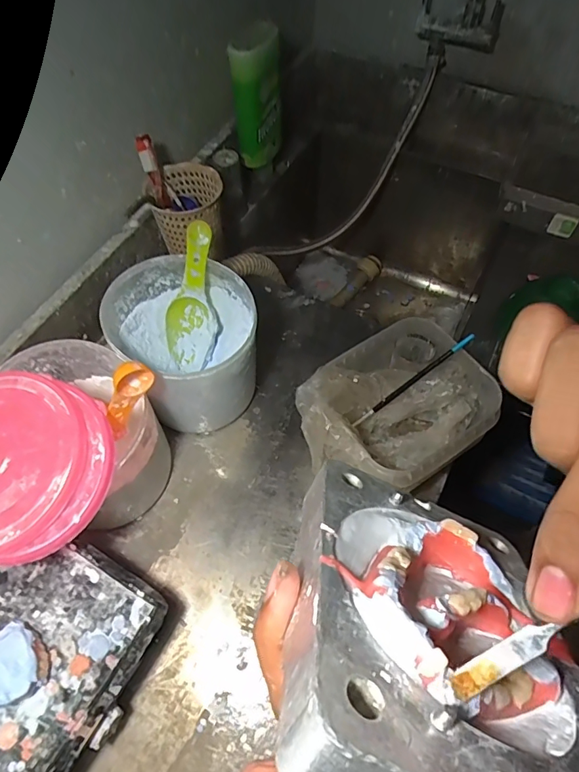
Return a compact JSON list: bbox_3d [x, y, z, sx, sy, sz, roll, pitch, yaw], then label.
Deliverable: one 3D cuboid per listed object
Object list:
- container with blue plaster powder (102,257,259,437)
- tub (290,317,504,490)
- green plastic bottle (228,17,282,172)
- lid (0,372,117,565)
[{"bbox_3d":[-0.118,-0.041,0.552,0.151,0.154,0.156,1,58,-1],"label":"container with blue plaster powder"},{"bbox_3d":[0.112,0.036,0.519,0.193,0.100,0.152,-30,63,-19],"label":"tub"},{"bbox_3d":[-0.049,-0.442,0.724,0.069,0.171,0.091,2,58,0],"label":"green plastic bottle"},{"bbox_3d":[-0.242,0.068,0.406,0.173,0.032,0.155,6,70,6],"label":"lid"}]

